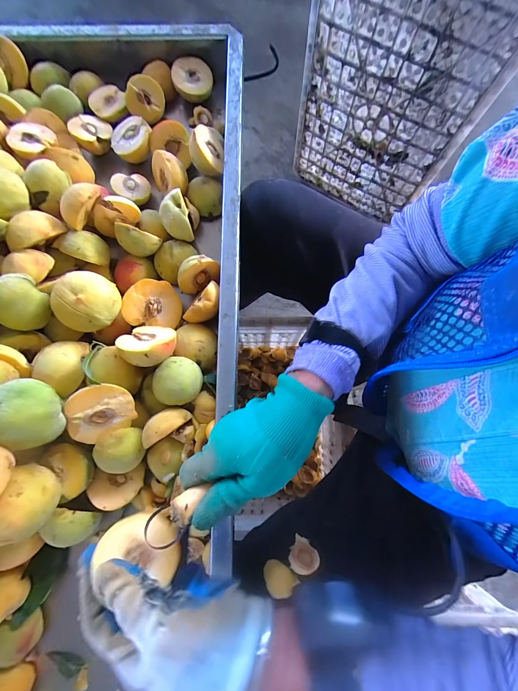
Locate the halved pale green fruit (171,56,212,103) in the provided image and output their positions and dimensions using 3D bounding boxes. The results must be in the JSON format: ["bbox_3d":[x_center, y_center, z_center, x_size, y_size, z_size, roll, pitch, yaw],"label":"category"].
[{"bbox_3d":[-0.100,-0.402,0.427,0.056,0.024,0.051,27,80,6],"label":"halved pale green fruit"}]

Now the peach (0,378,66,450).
[{"bbox_3d":[-0.212,0.063,0.265,0.048,0.054,0.060,-10,79,-2],"label":"peach"}]

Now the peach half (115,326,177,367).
[{"bbox_3d":[-0.127,0.001,0.325,0.057,0.059,0.025,9,121,8],"label":"peach half"}]

